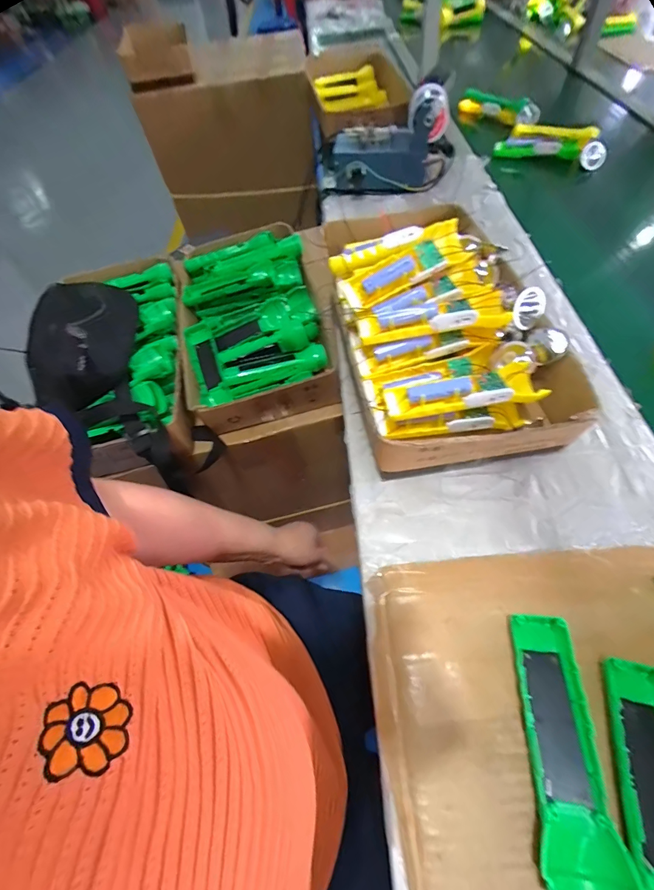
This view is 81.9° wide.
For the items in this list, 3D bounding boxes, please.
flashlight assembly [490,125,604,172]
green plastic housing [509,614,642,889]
[{"bbox_3d":[0.458,-0.617,0.771,0.206,0.047,0.073,17,60,16],"label":"flashlight assembly"},{"bbox_3d":[0.165,0.213,0.273,0.048,0.026,0.161,1,58,6],"label":"green plastic housing"}]

